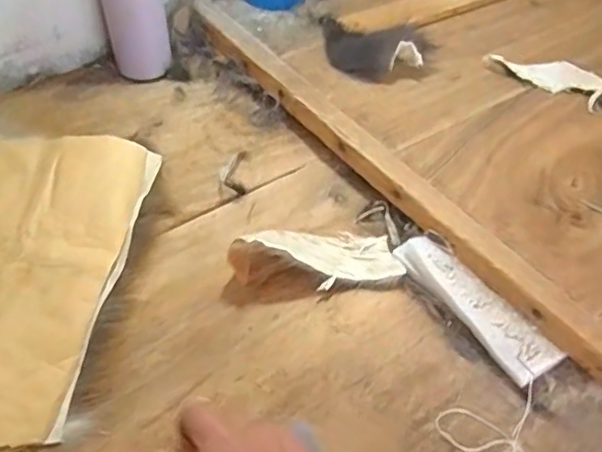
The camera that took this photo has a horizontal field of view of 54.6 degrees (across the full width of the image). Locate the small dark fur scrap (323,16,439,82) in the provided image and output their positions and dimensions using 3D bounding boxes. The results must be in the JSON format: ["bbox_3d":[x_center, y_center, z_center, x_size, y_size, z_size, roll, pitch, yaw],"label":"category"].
[{"bbox_3d":[0.073,-0.204,0.646,0.142,0.047,0.088,21,52,12],"label":"small dark fur scrap"}]

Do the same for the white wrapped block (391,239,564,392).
[{"bbox_3d":[0.141,0.065,0.480,0.040,0.024,0.147,-29,58,-25],"label":"white wrapped block"}]

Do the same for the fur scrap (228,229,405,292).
[{"bbox_3d":[0.010,0.026,0.507,0.147,0.050,0.062,5,49,-16],"label":"fur scrap"}]

